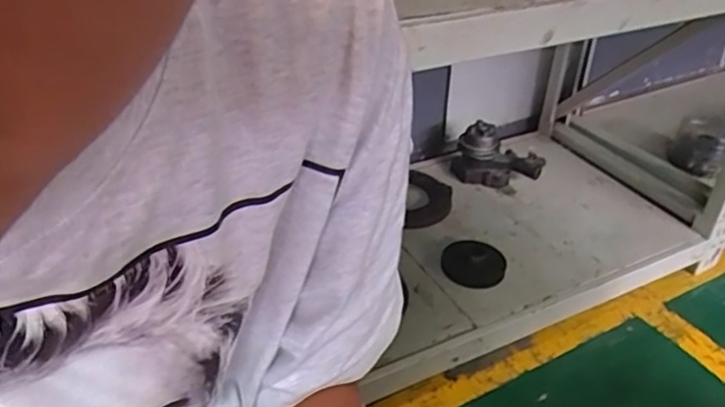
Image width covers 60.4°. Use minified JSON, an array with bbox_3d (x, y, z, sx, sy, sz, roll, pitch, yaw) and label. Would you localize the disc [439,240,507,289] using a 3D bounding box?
[{"bbox_3d":[0.239,0.130,1.352,0.137,0.013,0.142,1,35,-1],"label":"disc"}]

